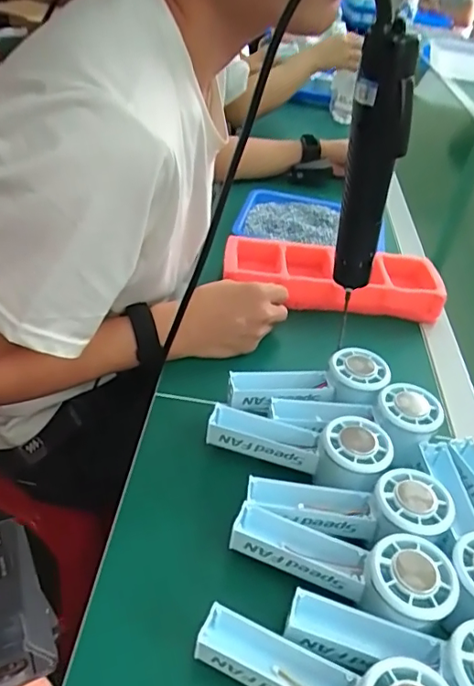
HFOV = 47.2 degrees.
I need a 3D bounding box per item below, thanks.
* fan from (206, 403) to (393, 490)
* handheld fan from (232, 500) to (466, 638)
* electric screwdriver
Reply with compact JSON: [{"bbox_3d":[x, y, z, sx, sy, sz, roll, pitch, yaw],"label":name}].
[{"bbox_3d":[0.052,0.086,0.465,0.148,0.058,0.058,21,40,18],"label":"fan"},{"bbox_3d":[0.072,0.152,0.383,0.150,0.052,0.055,22,40,18],"label":"handheld fan"},{"bbox_3d":[0.097,-0.121,0.424,0.044,0.215,0.031,22,40,16],"label":"electric screwdriver"}]

